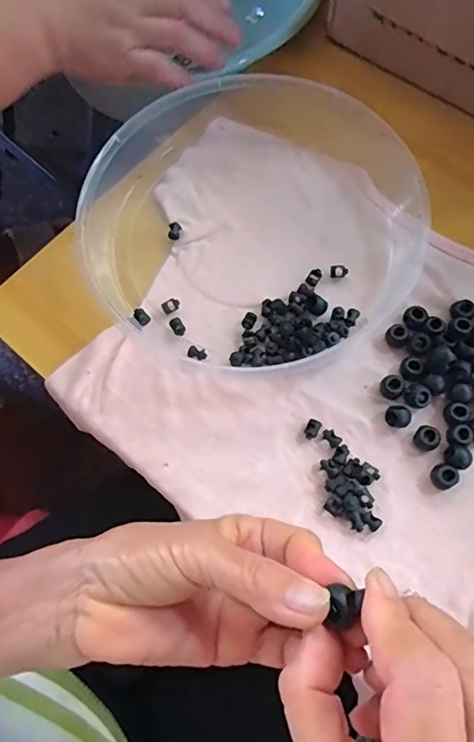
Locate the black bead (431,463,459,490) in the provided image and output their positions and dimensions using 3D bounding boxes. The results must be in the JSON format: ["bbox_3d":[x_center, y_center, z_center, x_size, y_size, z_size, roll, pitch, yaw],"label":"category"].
[{"bbox_3d":[0.125,0.064,0.298,0.012,0.011,0.015,-25,70,-7],"label":"black bead"}]

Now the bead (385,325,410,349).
[{"bbox_3d":[0.109,-0.024,0.333,0.015,0.008,0.014,-1,69,2],"label":"bead"}]

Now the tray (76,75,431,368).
[{"bbox_3d":[0.017,-0.117,0.356,0.226,0.046,0.235,-1,69,2],"label":"tray"}]

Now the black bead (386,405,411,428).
[{"bbox_3d":[0.102,0.029,0.312,0.015,0.011,0.012,6,69,5],"label":"black bead"}]

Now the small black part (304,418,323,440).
[{"bbox_3d":[0.049,0.038,0.316,0.009,0.005,0.013,25,72,11],"label":"small black part"}]

